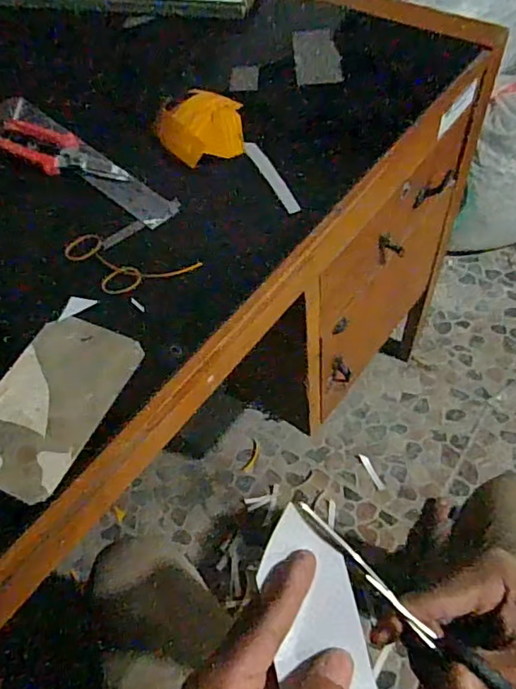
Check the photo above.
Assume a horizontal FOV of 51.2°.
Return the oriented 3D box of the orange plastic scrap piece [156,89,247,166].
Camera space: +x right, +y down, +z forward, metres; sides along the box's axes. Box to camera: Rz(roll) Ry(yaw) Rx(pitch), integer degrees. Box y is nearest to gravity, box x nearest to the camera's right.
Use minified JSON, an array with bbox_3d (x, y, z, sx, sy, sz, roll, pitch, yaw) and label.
[{"bbox_3d":[-0.065,-0.237,0.590,0.096,0.036,0.085,-3,57,4],"label":"orange plastic scrap piece"}]

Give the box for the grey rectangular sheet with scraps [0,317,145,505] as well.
[{"bbox_3d":[-0.169,0.045,0.437,0.100,0.006,0.149,19,61,17],"label":"grey rectangular sheet with scraps"}]

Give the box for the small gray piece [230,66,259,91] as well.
[{"bbox_3d":[-0.017,-0.331,0.671,0.035,0.004,0.033,2,85,7],"label":"small gray piece"}]

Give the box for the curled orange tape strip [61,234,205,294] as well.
[{"bbox_3d":[-0.127,-0.071,0.502,0.132,0.004,0.059,15,60,15],"label":"curled orange tape strip"}]

